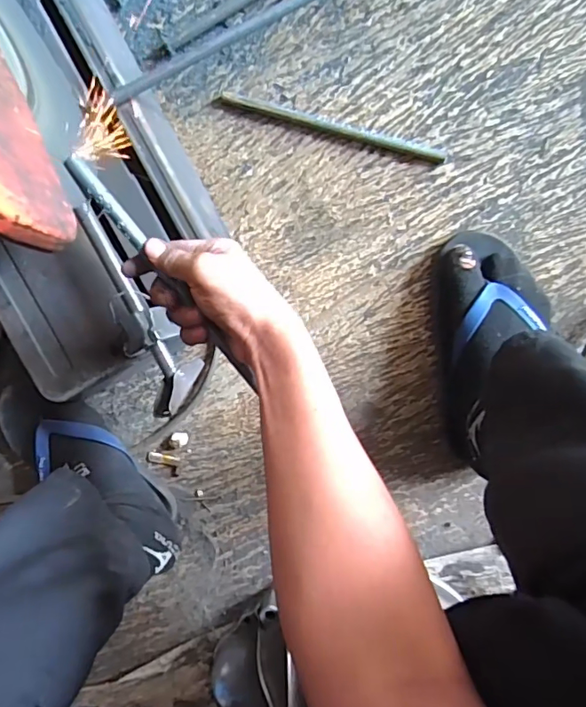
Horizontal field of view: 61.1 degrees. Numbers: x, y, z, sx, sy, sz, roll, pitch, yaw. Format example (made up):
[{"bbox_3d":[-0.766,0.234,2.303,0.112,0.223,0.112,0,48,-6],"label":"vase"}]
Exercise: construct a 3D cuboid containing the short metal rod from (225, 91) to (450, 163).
[{"bbox_3d":[0.042,-0.244,0.538,0.251,0.011,0.013,16,99,3],"label":"short metal rod"}]

